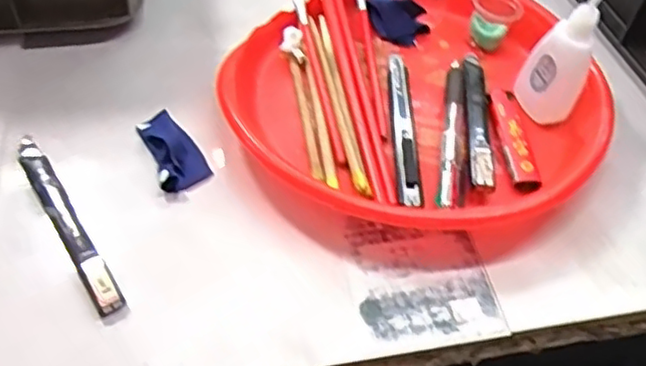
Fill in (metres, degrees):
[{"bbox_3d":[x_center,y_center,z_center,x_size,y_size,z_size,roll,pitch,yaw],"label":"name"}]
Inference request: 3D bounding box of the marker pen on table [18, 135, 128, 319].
[{"bbox_3d":[-0.148,0.021,0.369,0.015,0.011,0.133,-27,58,-23],"label":"marker pen on table"}]

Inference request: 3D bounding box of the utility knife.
[{"bbox_3d":[0.054,-0.038,0.422,0.016,0.014,0.145,3,51,-2],"label":"utility knife"}]

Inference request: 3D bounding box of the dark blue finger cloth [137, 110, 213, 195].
[{"bbox_3d":[-0.097,-0.023,0.410,0.032,0.017,0.063,-22,57,-21],"label":"dark blue finger cloth"}]

